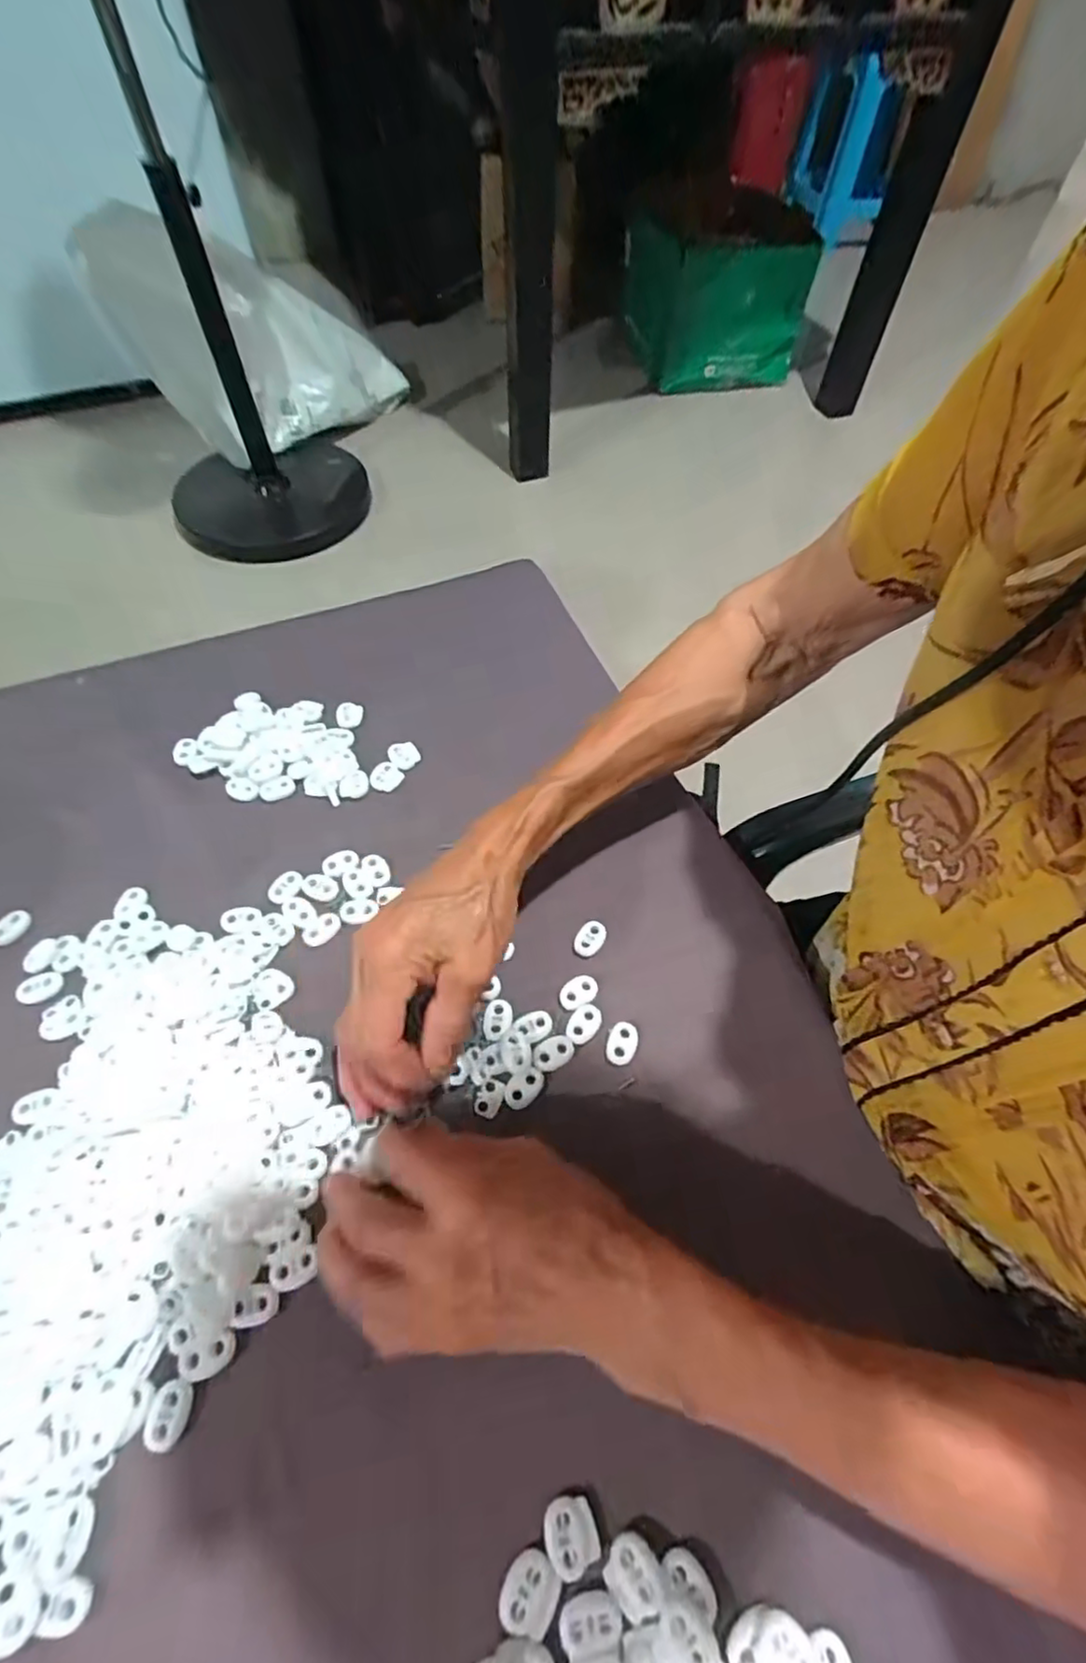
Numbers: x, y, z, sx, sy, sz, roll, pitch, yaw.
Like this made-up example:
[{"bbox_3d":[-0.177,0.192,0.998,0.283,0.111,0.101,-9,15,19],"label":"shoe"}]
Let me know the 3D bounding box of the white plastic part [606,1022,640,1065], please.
[{"bbox_3d":[0.042,0.113,0.348,0.015,0.004,0.022,17,58,9],"label":"white plastic part"}]

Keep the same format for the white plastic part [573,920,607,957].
[{"bbox_3d":[0.028,0.061,0.379,0.015,0.004,0.023,33,62,17],"label":"white plastic part"}]

